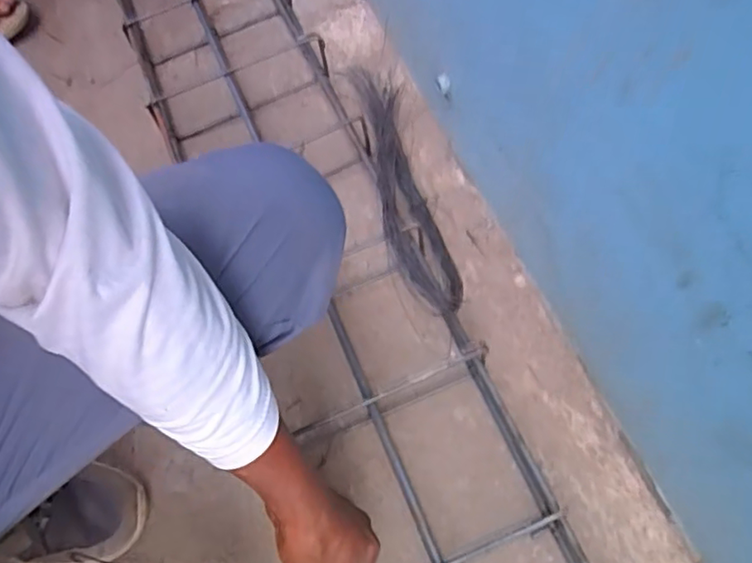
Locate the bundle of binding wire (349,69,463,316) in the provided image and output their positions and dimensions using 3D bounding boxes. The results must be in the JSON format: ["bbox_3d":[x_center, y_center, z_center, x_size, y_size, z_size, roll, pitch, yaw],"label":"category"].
[{"bbox_3d":[0.027,-0.125,0.735,0.068,0.103,0.403,-10,65,-3],"label":"bundle of binding wire"}]

